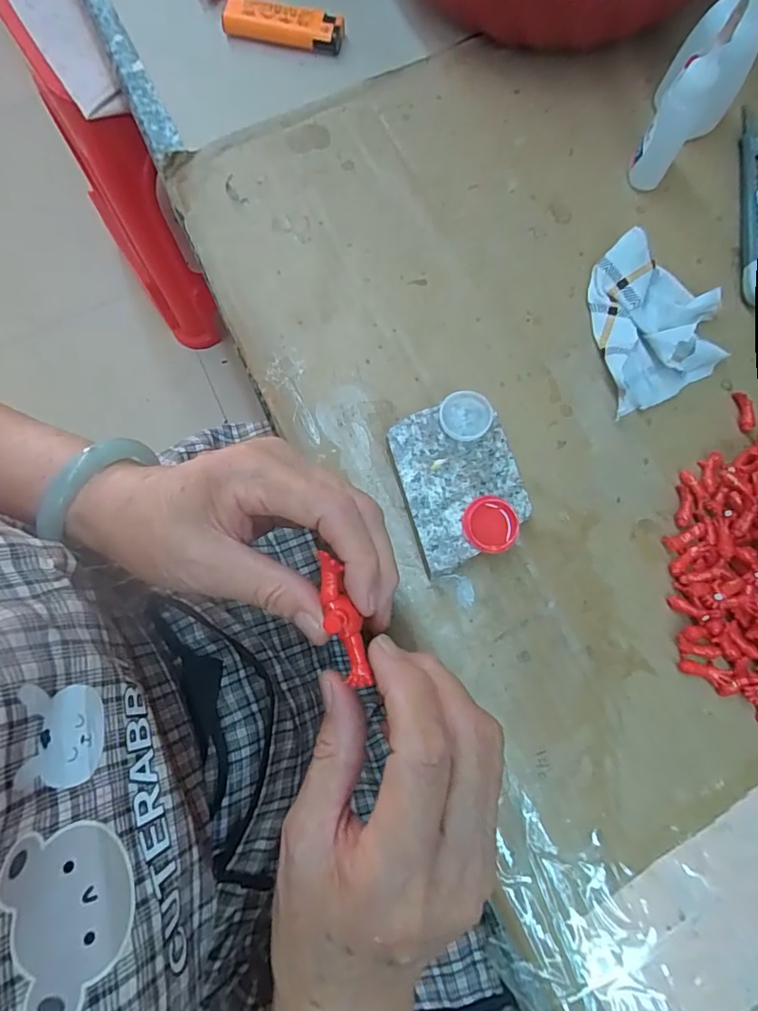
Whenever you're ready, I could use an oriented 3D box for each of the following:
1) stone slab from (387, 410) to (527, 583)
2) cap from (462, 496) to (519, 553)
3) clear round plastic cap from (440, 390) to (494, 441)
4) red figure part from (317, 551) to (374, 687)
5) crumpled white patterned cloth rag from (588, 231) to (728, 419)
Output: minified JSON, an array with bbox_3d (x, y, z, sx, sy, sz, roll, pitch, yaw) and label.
[{"bbox_3d":[0.042,-0.010,0.272,0.061,0.020,0.081,-17,79,-3],"label":"stone slab"},{"bbox_3d":[0.056,0.009,0.255,0.027,0.004,0.028,-1,79,8],"label":"cap"},{"bbox_3d":[0.046,-0.047,0.269,0.027,0.004,0.026,-1,82,5],"label":"clear round plastic cap"},{"bbox_3d":[-0.014,0.042,0.190,0.012,0.010,0.049,-20,81,-3],"label":"red figure part"},{"bbox_3d":[0.160,-0.106,0.292,0.068,0.017,0.099,-7,78,-1],"label":"crumpled white patterned cloth rag"}]

